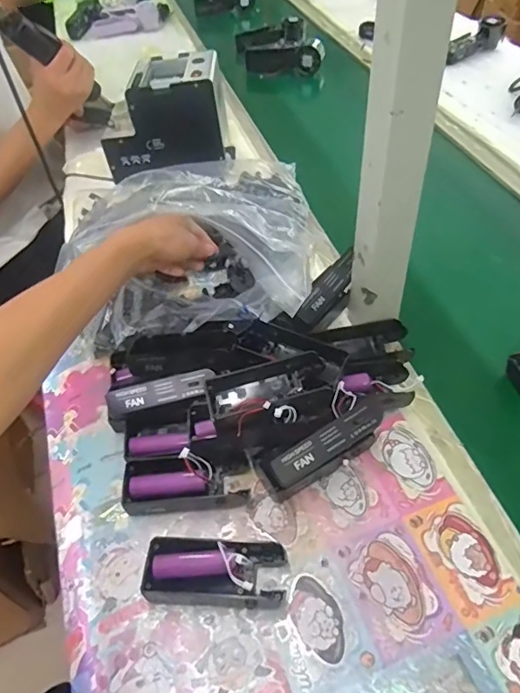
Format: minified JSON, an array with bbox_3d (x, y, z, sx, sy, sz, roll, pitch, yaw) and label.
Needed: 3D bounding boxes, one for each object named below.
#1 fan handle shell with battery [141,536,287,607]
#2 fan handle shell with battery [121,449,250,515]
[{"bbox_3d":[-0.035,0.178,0.409,0.107,0.031,0.047,1,48,4],"label":"fan handle shell with battery"},{"bbox_3d":[-0.065,0.121,0.459,0.107,0.028,0.044,-4,48,0],"label":"fan handle shell with battery"}]

